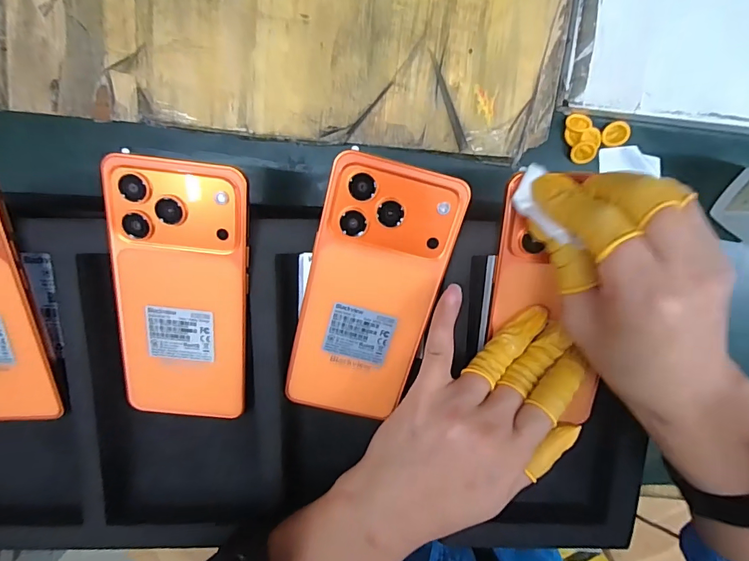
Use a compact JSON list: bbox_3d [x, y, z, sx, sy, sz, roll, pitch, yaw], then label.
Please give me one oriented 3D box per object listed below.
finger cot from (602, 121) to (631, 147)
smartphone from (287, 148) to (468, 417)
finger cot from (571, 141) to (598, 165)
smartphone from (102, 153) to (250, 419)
[{"bbox_3d":[0.205,-0.124,0.353,0.023,0.004,0.020,-7,99,2],"label":"finger cot"},{"bbox_3d":[-0.003,0.013,0.248,0.076,0.005,0.162,12,112,-8],"label":"smartphone"},{"bbox_3d":[0.178,-0.108,0.354,0.022,0.007,0.017,-2,99,1],"label":"finger cot"},{"bbox_3d":[-0.114,0.013,0.248,0.077,0.008,0.161,7,112,-3],"label":"smartphone"}]

